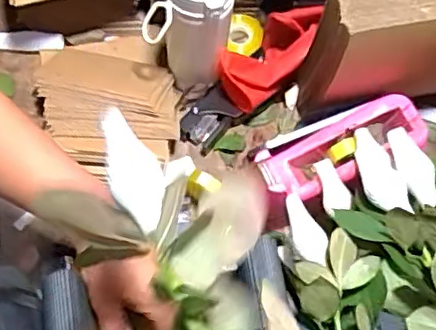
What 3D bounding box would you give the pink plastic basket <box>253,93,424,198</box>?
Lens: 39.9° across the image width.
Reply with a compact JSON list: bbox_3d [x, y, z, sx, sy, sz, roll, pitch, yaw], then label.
[{"bbox_3d":[0.129,-0.021,0.642,0.183,0.048,0.075,-21,70,-11],"label":"pink plastic basket"}]

